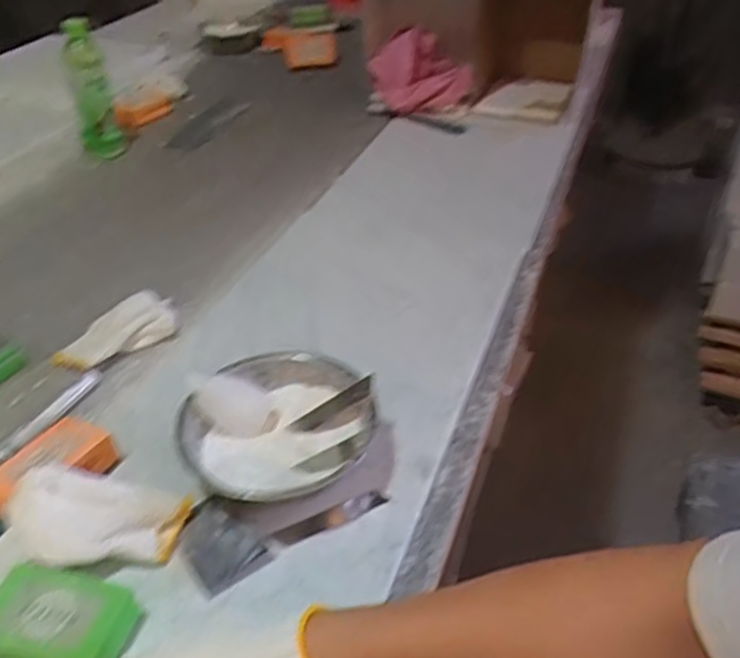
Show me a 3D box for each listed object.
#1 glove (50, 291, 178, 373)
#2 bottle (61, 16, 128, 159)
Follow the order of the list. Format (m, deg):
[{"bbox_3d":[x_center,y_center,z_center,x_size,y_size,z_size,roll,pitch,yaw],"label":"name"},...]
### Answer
[{"bbox_3d":[-0.267,0.006,0.744,0.129,0.023,0.076,-26,45,-27],"label":"glove"},{"bbox_3d":[-0.433,-0.365,1.089,0.064,0.196,0.064,-19,43,-20],"label":"bottle"}]

